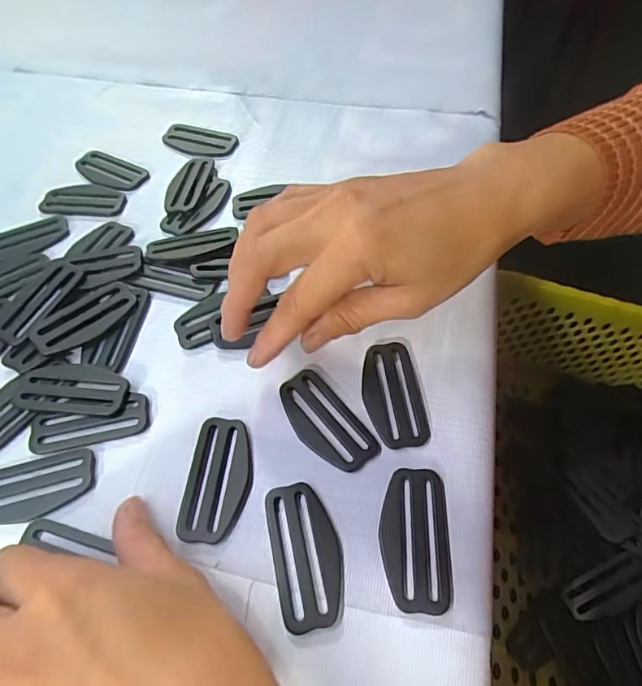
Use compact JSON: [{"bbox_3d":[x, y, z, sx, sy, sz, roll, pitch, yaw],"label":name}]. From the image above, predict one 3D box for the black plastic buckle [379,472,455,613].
[{"bbox_3d":[0.042,0.086,0.209,0.030,0.004,0.058,2,58,2],"label":"black plastic buckle"}]

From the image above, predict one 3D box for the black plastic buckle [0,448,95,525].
[{"bbox_3d":[-0.141,0.070,0.227,0.059,0.004,0.029,-11,59,-5],"label":"black plastic buckle"}]

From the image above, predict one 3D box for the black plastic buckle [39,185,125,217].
[{"bbox_3d":[-0.169,-0.102,0.334,0.059,0.004,0.027,2,59,3],"label":"black plastic buckle"}]

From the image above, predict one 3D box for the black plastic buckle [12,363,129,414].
[{"bbox_3d":[-0.134,0.024,0.252,0.060,0.004,0.027,4,59,4],"label":"black plastic buckle"}]

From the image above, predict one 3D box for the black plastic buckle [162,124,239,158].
[{"bbox_3d":[-0.094,-0.156,0.362,0.059,0.004,0.029,19,61,13],"label":"black plastic buckle"}]

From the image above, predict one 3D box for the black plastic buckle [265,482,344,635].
[{"bbox_3d":[-0.007,0.093,0.209,0.029,0.005,0.059,-12,59,-6],"label":"black plastic buckle"}]

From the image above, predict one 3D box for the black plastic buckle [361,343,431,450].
[{"bbox_3d":[0.038,0.027,0.247,0.030,0.005,0.058,-7,58,-3],"label":"black plastic buckle"}]

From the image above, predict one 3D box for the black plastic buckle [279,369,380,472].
[{"bbox_3d":[0.002,0.040,0.240,0.029,0.004,0.058,-33,63,-18],"label":"black plastic buckle"}]

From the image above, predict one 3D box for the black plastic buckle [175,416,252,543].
[{"bbox_3d":[-0.049,0.065,0.227,0.029,0.004,0.058,4,59,4],"label":"black plastic buckle"}]

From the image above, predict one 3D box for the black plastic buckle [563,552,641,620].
[{"bbox_3d":[0.195,0.168,0.323,0.056,0.005,0.025,-31,62,-2],"label":"black plastic buckle"}]

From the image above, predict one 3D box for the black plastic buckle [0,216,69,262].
[{"bbox_3d":[-0.201,-0.068,0.317,0.059,0.005,0.030,-22,60,-12],"label":"black plastic buckle"}]

